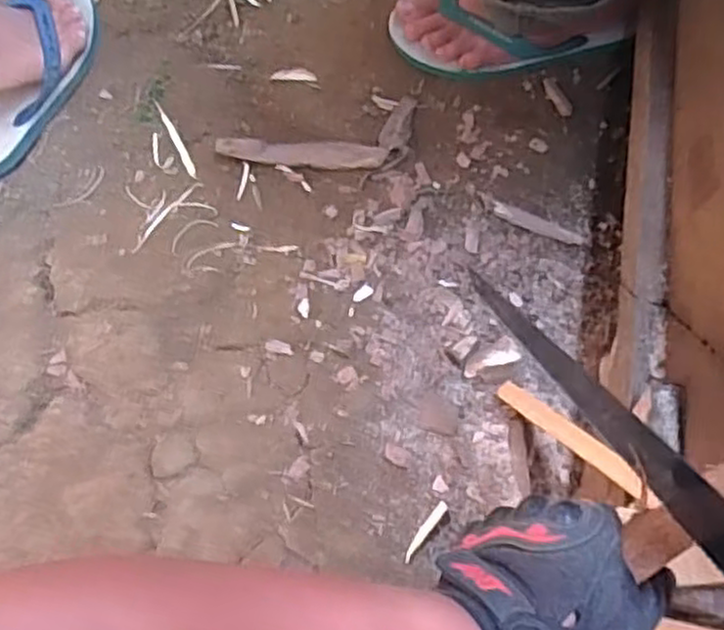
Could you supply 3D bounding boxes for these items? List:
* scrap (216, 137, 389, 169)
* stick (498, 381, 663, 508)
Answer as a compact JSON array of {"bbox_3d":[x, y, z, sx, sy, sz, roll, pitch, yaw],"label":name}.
[{"bbox_3d":[-0.060,-0.166,0.754,0.167,0.015,0.028,4,70,2],"label":"scrap"},{"bbox_3d":[0.163,0.093,0.601,0.017,0.017,0.169,-33,29,-11],"label":"stick"}]

